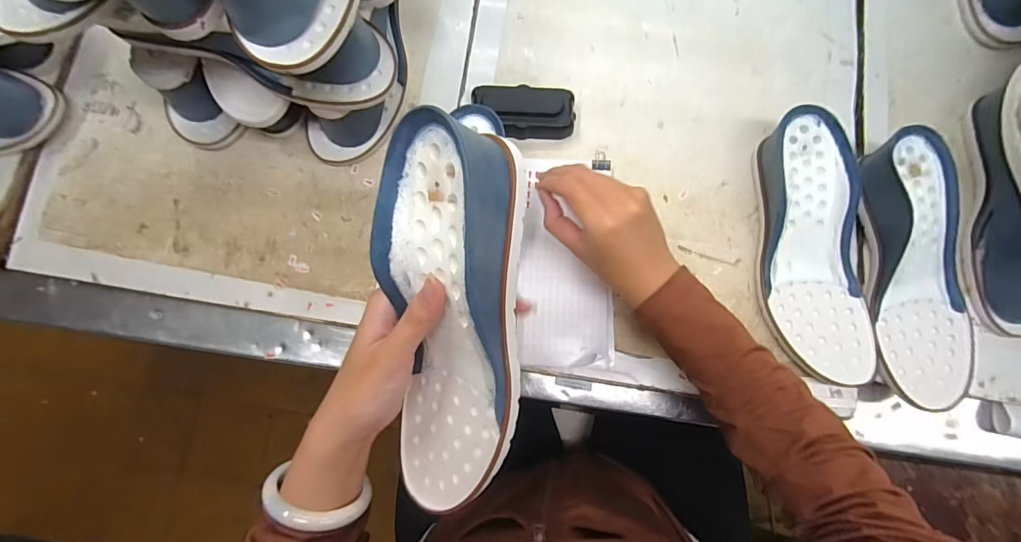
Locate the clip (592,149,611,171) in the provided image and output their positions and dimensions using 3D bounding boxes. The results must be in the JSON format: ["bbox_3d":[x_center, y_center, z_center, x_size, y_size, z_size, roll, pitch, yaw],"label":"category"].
[{"bbox_3d":[0.096,-0.116,0.456,0.020,0.010,0.020,13,80,3],"label":"clip"}]

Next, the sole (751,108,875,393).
[{"bbox_3d":[0.298,-0.023,0.414,0.105,0.053,0.251,4,80,1],"label":"sole"}]

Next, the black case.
[{"bbox_3d":[0.015,-0.167,0.459,0.105,0.030,0.053,1,80,0],"label":"black case"}]

